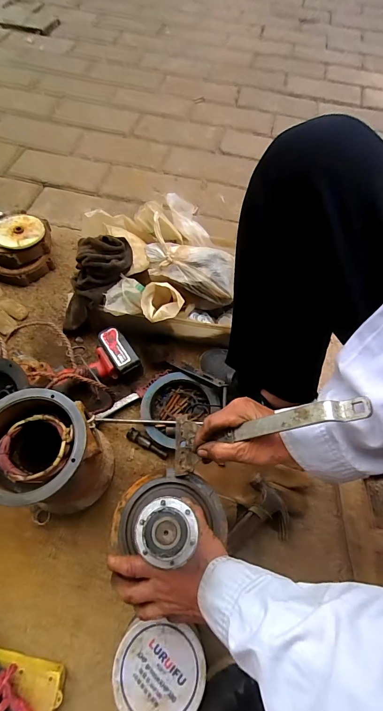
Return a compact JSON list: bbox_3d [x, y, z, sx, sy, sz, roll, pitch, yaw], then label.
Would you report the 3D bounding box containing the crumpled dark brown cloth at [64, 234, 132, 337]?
[{"bbox_3d":[-0.214,-0.141,0.697,0.116,0.241,0.074,49,28,21],"label":"crumpled dark brown cloth"}]

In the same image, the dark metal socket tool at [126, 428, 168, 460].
[{"bbox_3d":[-0.085,0.169,0.642,0.085,0.022,0.021,30,68,11],"label":"dark metal socket tool"}]

